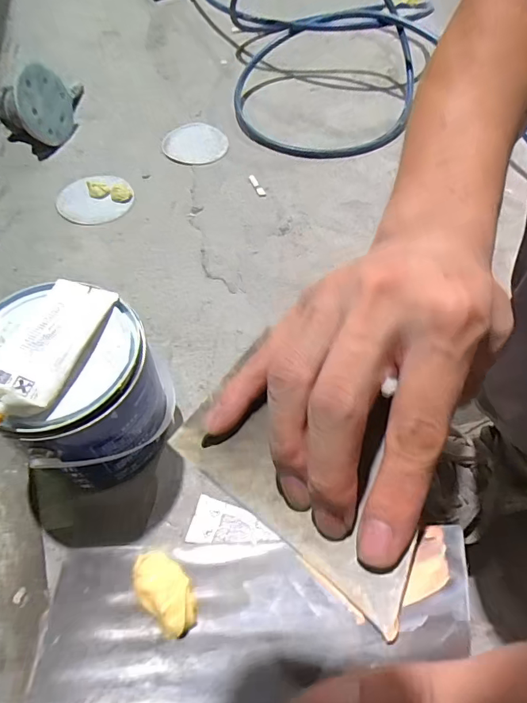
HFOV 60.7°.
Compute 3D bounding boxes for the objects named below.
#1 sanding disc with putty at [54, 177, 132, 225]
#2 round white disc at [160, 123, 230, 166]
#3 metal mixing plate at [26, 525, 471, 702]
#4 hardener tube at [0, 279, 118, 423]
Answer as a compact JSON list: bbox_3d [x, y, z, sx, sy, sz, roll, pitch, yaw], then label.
[{"bbox_3d":[-0.270,-0.244,0.716,0.115,0.010,0.104,3,58,-1],"label":"sanding disc with putty"},{"bbox_3d":[-0.125,-0.378,0.815,0.115,0.005,0.116,1,58,-2],"label":"round white disc"},{"bbox_3d":[0.001,0.093,0.140,0.139,0.007,0.074,-1,39,-4],"label":"metal mixing plate"},{"bbox_3d":[-0.175,-0.008,0.359,0.060,0.025,0.138,15,57,9],"label":"hardener tube"}]

